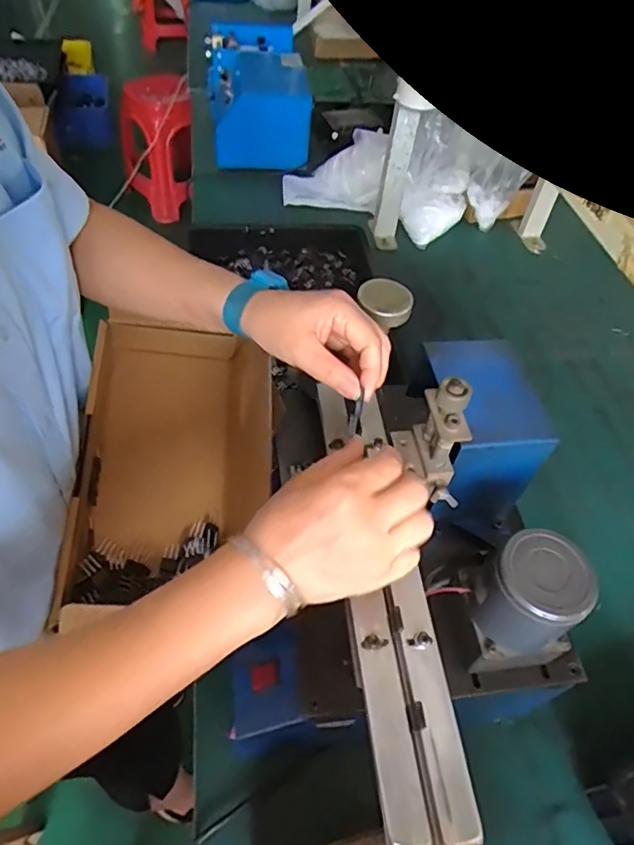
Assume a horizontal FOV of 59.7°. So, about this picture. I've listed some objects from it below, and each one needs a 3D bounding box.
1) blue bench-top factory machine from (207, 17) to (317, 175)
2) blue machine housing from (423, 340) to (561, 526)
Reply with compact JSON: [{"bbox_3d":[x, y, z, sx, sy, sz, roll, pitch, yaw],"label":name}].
[{"bbox_3d":[-0.166,-0.901,1.517,0.246,0.192,0.520,-5,52,-10],"label":"blue bench-top factory machine"},{"bbox_3d":[0.156,0.015,0.570,0.099,0.138,0.140,-5,52,-10],"label":"blue machine housing"}]

